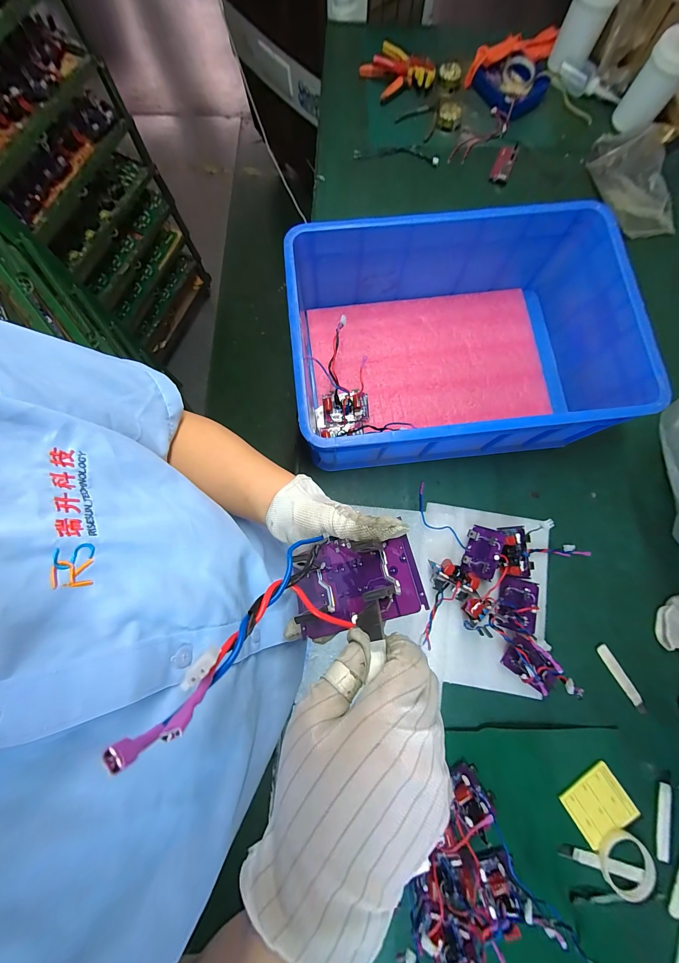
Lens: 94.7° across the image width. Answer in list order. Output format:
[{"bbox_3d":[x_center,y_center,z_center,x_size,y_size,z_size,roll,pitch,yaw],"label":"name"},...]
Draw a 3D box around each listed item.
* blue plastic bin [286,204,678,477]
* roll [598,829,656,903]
[{"bbox_3d":[0.223,-0.268,0.629,0.607,0.195,0.415,-7,79,-3],"label":"blue plastic bin"},{"bbox_3d":[0.498,0.662,0.539,0.092,0.008,0.099,0,79,-1],"label":"roll"}]

